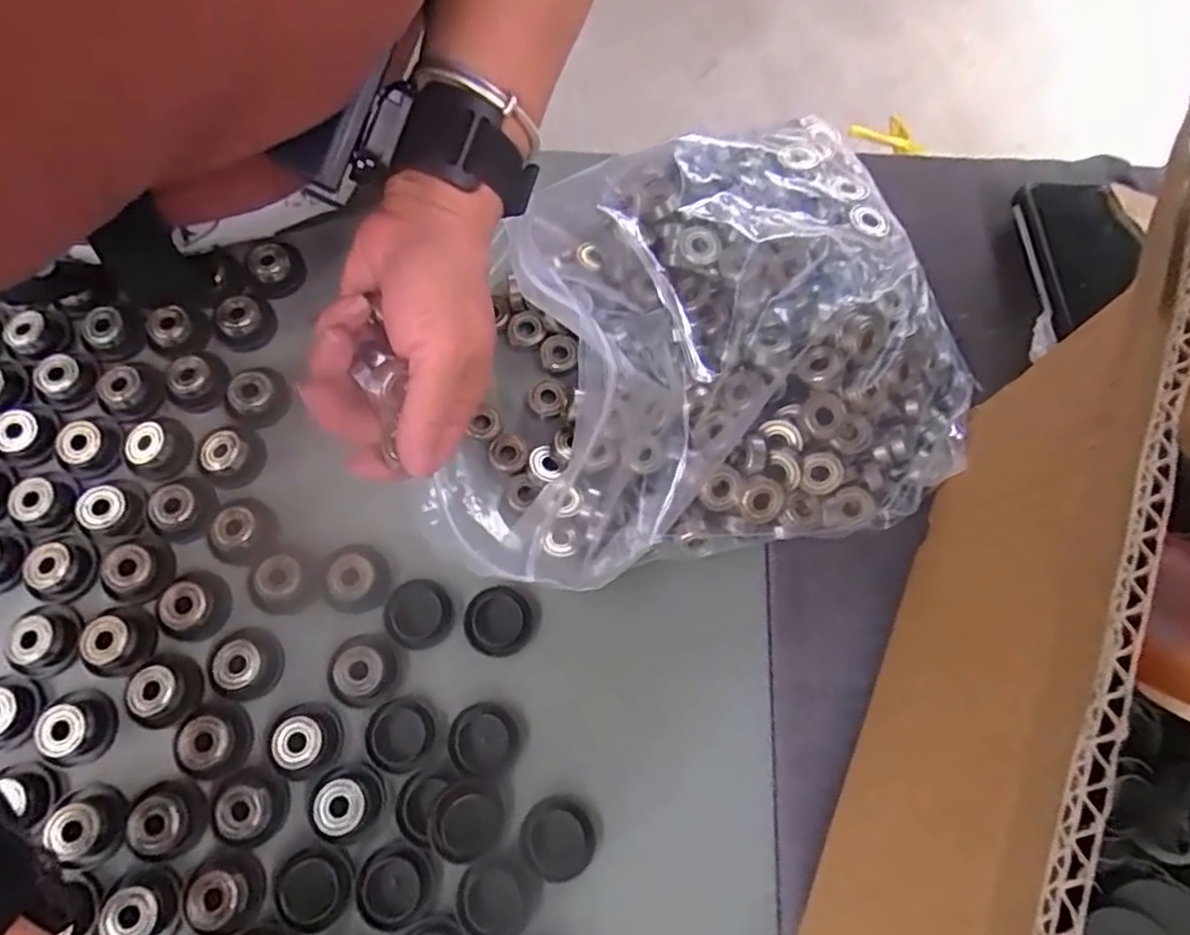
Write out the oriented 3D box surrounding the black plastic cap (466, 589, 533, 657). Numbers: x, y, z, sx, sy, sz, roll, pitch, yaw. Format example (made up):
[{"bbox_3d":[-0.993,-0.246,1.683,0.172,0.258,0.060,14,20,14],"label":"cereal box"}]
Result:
[{"bbox_3d":[-0.046,0.074,0.324,0.031,0.008,0.031,0,72,-1],"label":"black plastic cap"}]

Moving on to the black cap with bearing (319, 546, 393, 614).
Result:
[{"bbox_3d":[-0.117,0.053,0.326,0.034,0.013,0.030,1,72,-1],"label":"black cap with bearing"}]

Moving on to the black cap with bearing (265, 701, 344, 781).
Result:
[{"bbox_3d":[-0.129,0.122,0.303,0.027,0.014,0.031,-14,73,-6],"label":"black cap with bearing"}]

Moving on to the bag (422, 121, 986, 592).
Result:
[{"bbox_3d":[0.044,-0.061,0.339,0.263,0.075,0.208,-12,72,-4],"label":"bag"}]

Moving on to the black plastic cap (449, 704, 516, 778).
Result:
[{"bbox_3d":[-0.051,0.123,0.308,0.030,0.007,0.029,0,72,-1],"label":"black plastic cap"}]

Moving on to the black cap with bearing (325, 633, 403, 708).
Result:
[{"bbox_3d":[-0.109,0.094,0.313,0.033,0.014,0.030,0,72,-1],"label":"black cap with bearing"}]

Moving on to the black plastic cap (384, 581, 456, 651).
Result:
[{"bbox_3d":[-0.084,0.070,0.326,0.031,0.005,0.032,0,72,-1],"label":"black plastic cap"}]

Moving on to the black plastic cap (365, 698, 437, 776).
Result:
[{"bbox_3d":[-0.088,0.121,0.307,0.031,0.006,0.030,0,72,-1],"label":"black plastic cap"}]

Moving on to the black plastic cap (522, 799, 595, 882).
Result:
[{"bbox_3d":[-0.016,0.163,0.298,0.031,0.008,0.030,0,72,-1],"label":"black plastic cap"}]

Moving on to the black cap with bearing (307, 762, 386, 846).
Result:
[{"bbox_3d":[-0.110,0.146,0.294,0.031,0.013,0.030,0,72,-1],"label":"black cap with bearing"}]

